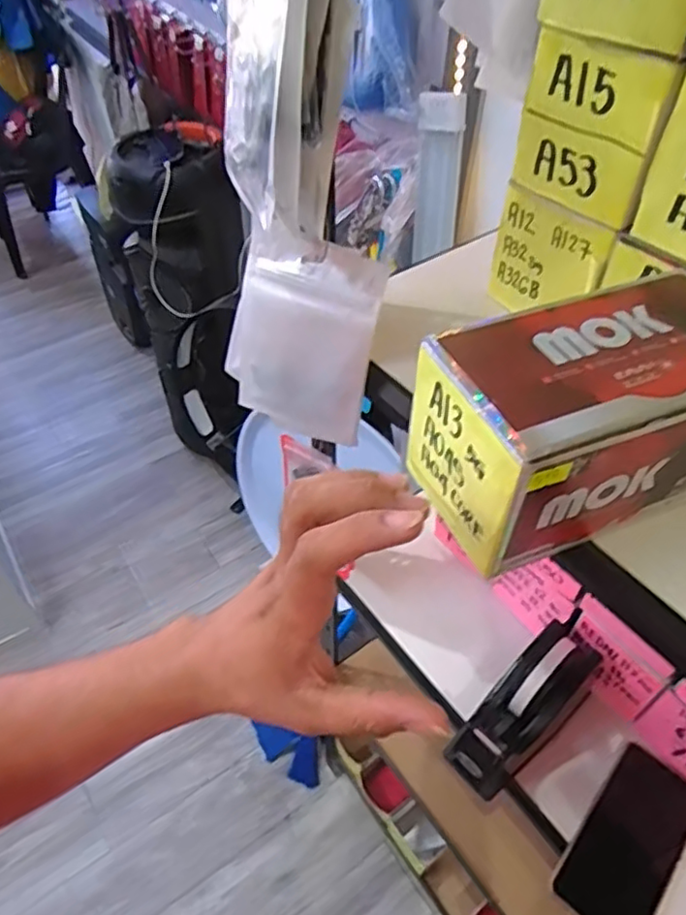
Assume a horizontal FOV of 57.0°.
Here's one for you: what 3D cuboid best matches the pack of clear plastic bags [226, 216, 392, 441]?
[{"bbox_3d":[-0.036,-0.090,0.486,0.124,0.161,0.015,26,42,13],"label":"pack of clear plastic bags"}]

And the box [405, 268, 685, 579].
[{"bbox_3d":[0.138,-0.025,0.349,0.178,0.089,0.096,-17,51,-16],"label":"box"}]

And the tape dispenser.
[{"bbox_3d":[0.177,0.226,0.596,0.175,0.102,0.068,-32,56,-26],"label":"tape dispenser"}]

